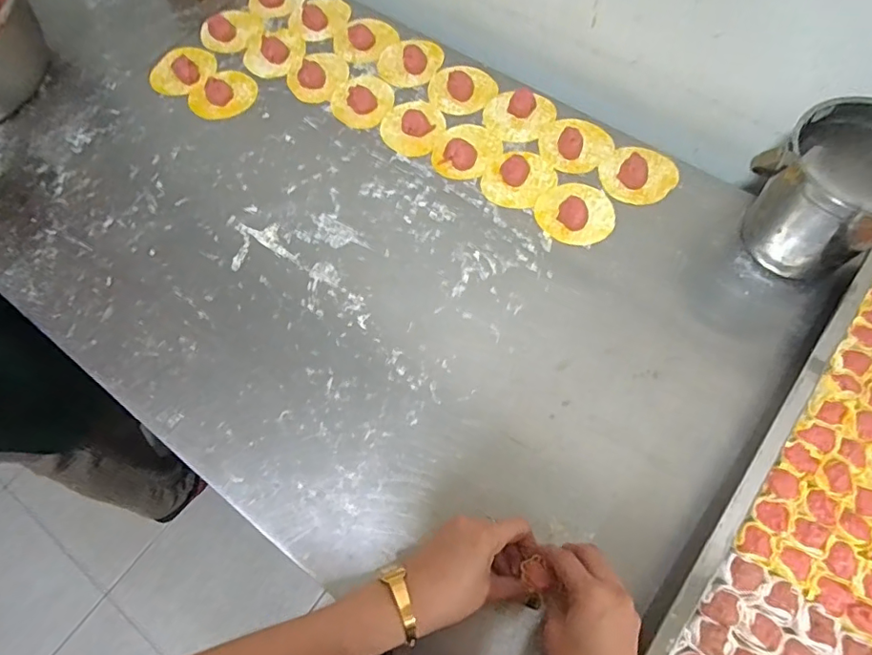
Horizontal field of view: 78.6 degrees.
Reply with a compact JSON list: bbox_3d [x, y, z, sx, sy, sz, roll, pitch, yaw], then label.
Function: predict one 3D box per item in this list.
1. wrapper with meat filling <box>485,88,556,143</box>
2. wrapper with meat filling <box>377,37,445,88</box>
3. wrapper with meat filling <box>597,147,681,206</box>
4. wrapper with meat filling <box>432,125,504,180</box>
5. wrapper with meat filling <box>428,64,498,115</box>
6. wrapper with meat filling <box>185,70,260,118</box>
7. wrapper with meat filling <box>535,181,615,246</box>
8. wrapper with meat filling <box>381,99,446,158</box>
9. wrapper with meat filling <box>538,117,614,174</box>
[{"bbox_3d":[0.104,-0.266,0.668,0.087,0.020,0.074,15,69,8],"label":"wrapper with meat filling"},{"bbox_3d":[-0.034,-0.356,0.712,0.086,0.016,0.072,-4,67,0],"label":"wrapper with meat filling"},{"bbox_3d":[0.237,-0.184,0.620,0.082,0.023,0.079,-1,67,1],"label":"wrapper with meat filling"},{"bbox_3d":[0.037,-0.221,0.649,0.087,0.020,0.074,-42,72,-14],"label":"wrapper with meat filling"},{"bbox_3d":[0.036,-0.313,0.688,0.086,0.017,0.069,-11,67,-3],"label":"wrapper with meat filling"},{"bbox_3d":[-0.283,-0.309,0.709,0.088,0.020,0.065,-39,71,-13],"label":"wrapper with meat filling"},{"bbox_3d":[0.160,-0.135,0.607,0.085,0.017,0.084,0,67,2],"label":"wrapper with meat filling"},{"bbox_3d":[-0.029,-0.256,0.671,0.077,0.012,0.086,23,70,11],"label":"wrapper with meat filling"},{"bbox_3d":[0.172,-0.227,0.646,0.080,0.026,0.085,-1,67,1],"label":"wrapper with meat filling"}]

